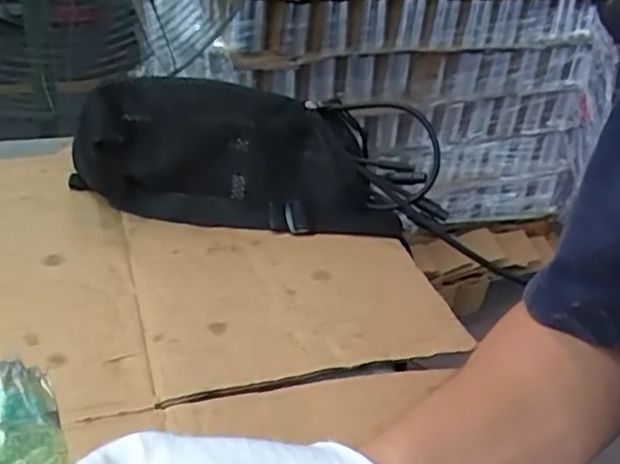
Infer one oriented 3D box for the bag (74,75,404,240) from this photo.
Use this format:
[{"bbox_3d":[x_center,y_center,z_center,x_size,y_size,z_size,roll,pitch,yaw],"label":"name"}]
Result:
[{"bbox_3d":[-0.059,-0.064,0.516,0.250,0.092,0.095,1,32,-9],"label":"bag"}]

